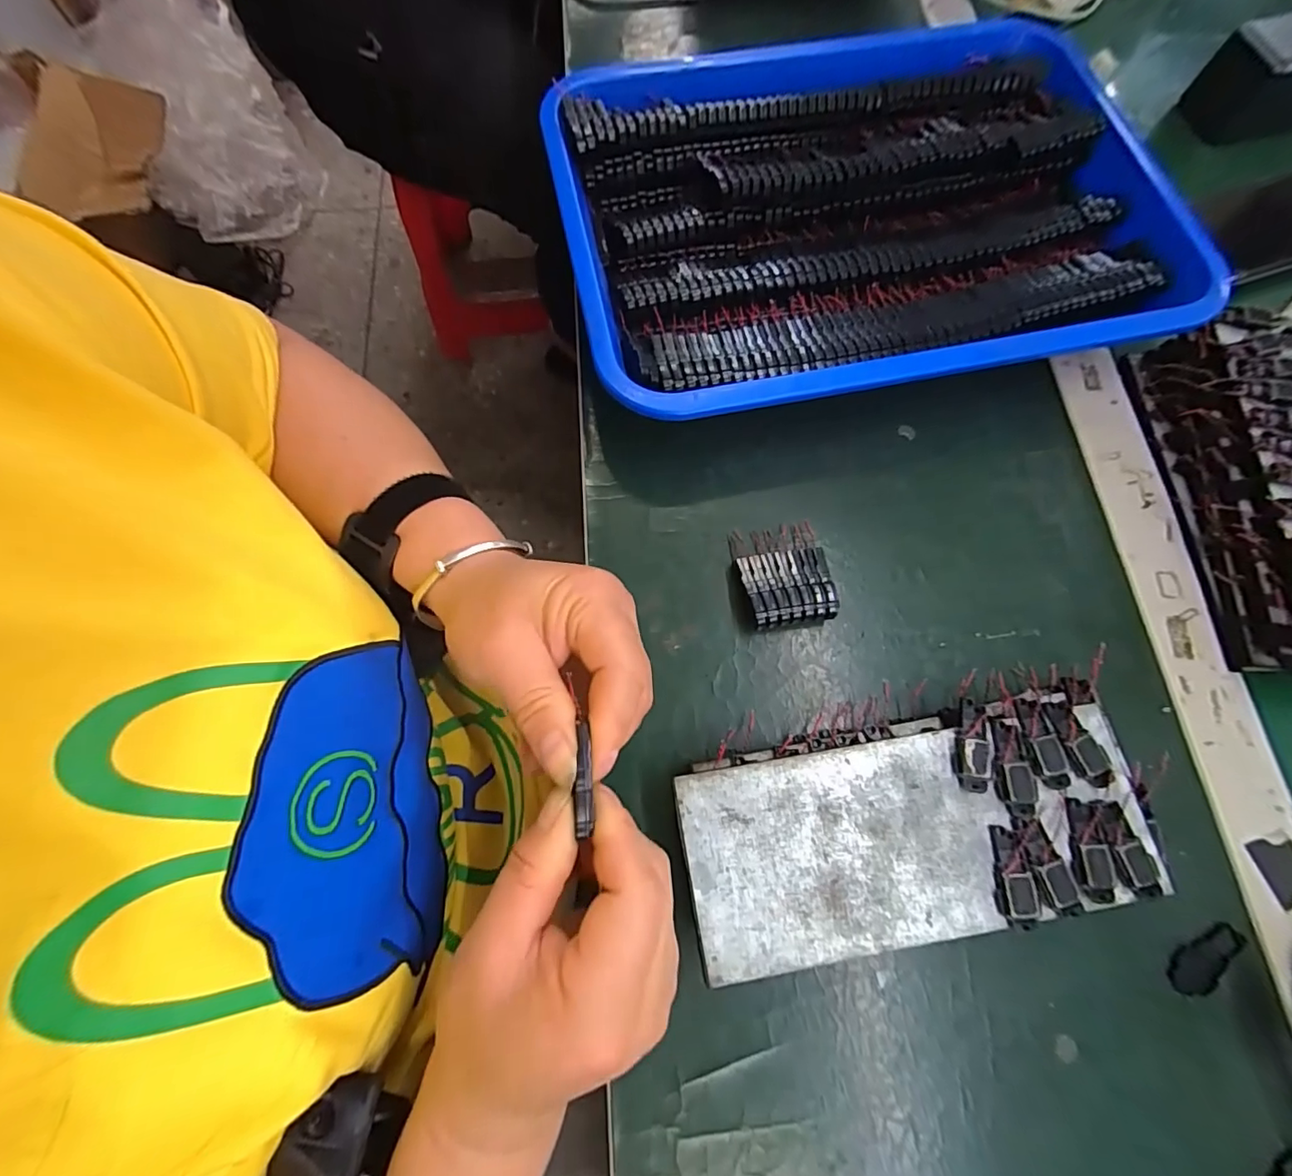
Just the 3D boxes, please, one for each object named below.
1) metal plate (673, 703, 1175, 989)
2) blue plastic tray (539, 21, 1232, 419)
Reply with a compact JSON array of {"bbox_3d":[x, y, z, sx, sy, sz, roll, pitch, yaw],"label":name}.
[{"bbox_3d":[0.114,0.105,0.230,0.194,0.004,0.078,-8,73,-3],"label":"metal plate"},{"bbox_3d":[0.132,-0.229,0.339,0.365,0.050,0.264,-12,73,-5],"label":"blue plastic tray"}]

